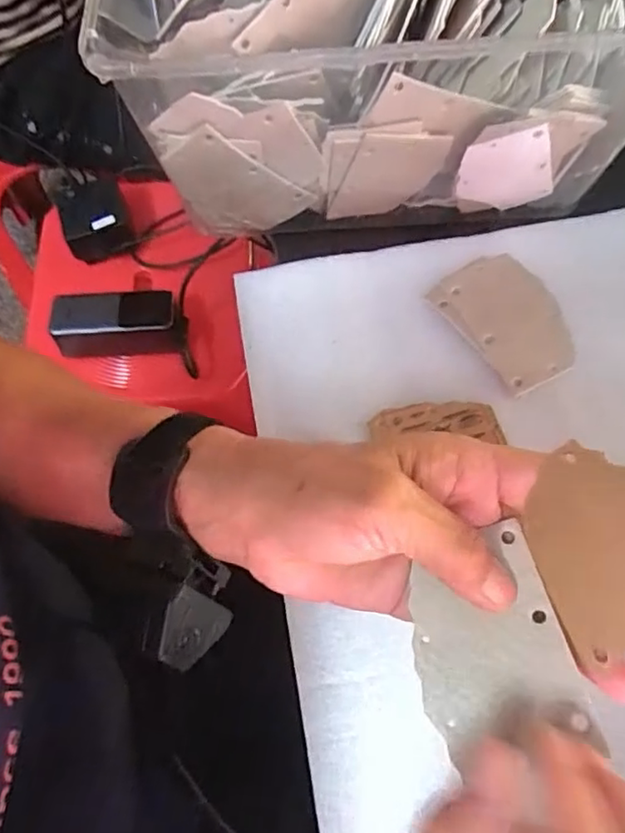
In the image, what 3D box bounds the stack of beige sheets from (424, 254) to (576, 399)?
[{"bbox_3d":[0.117,-0.059,0.366,0.059,0.009,0.086,-34,71,-11],"label":"stack of beige sheets"}]

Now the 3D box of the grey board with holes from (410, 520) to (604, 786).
[{"bbox_3d":[0.064,0.085,0.231,0.055,0.004,0.072,-21,68,9],"label":"grey board with holes"}]

